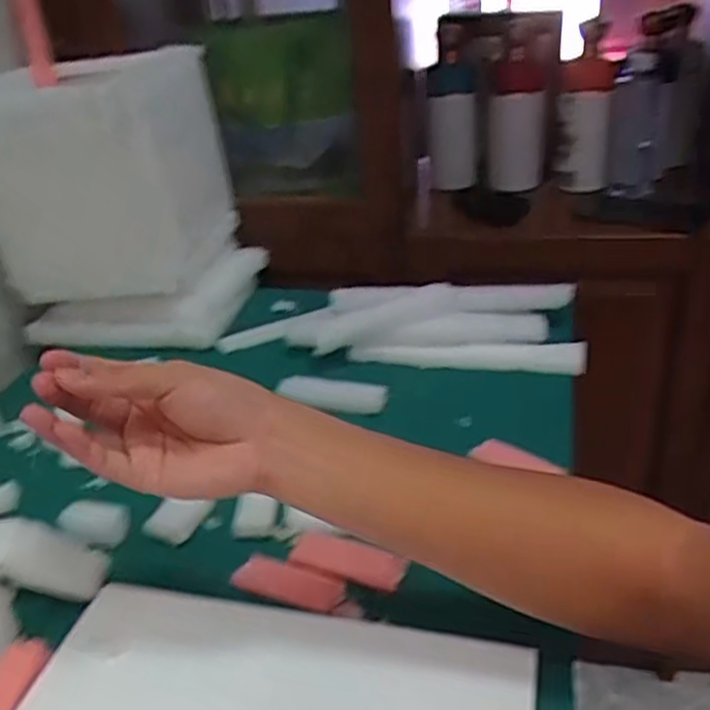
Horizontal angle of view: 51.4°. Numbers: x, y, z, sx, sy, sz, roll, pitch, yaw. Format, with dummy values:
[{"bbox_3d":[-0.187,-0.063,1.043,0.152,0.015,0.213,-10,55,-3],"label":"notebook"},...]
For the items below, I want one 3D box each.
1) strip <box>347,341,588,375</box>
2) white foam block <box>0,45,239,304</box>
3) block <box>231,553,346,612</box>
[{"bbox_3d":[0.118,-0.001,0.785,0.243,0.025,0.031,2,29,14],"label":"strip"},{"bbox_3d":[-0.287,-0.210,0.864,0.205,0.223,0.221,2,29,13],"label":"white foam block"},{"bbox_3d":[-0.047,0.161,0.526,0.084,0.022,0.020,7,30,21],"label":"block"}]

